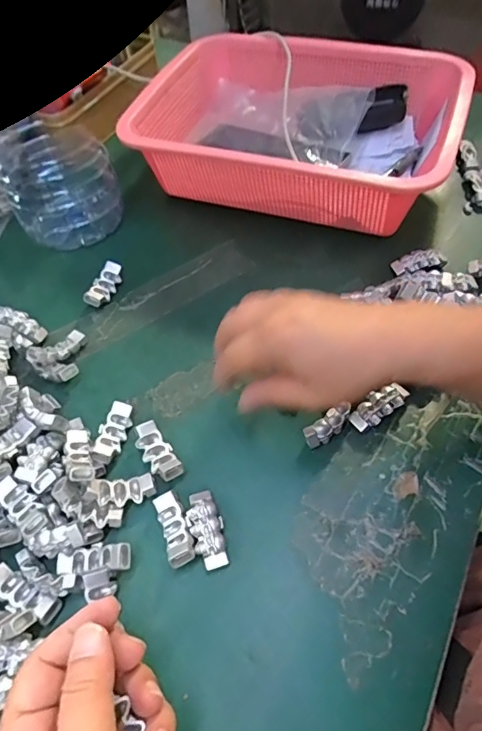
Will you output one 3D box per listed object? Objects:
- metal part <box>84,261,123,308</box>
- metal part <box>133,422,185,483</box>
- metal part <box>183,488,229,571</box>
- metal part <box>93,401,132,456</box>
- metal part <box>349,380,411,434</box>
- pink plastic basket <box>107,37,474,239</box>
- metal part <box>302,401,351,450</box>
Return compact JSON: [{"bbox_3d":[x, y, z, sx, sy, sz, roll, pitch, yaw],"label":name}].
[{"bbox_3d":[-0.124,-0.072,0.433,0.017,0.019,0.046,15,57,14],"label":"metal part"},{"bbox_3d":[-0.058,0.062,0.336,0.020,0.016,0.045,-33,59,-18],"label":"metal part"},{"bbox_3d":[-0.022,0.104,0.305,0.021,0.013,0.048,-19,56,-9],"label":"metal part"},{"bbox_3d":[-0.093,0.047,0.350,0.017,0.011,0.043,9,56,10],"label":"metal part"},{"bbox_3d":[0.099,0.030,0.345,0.045,0.016,0.018,-31,58,-17],"label":"metal part"},{"bbox_3d":[0.058,-0.233,0.488,0.291,0.097,0.215,15,57,14],"label":"pink plastic basket"},{"bbox_3d":[0.062,0.042,0.338,0.039,0.018,0.012,-30,58,-16],"label":"metal part"}]

